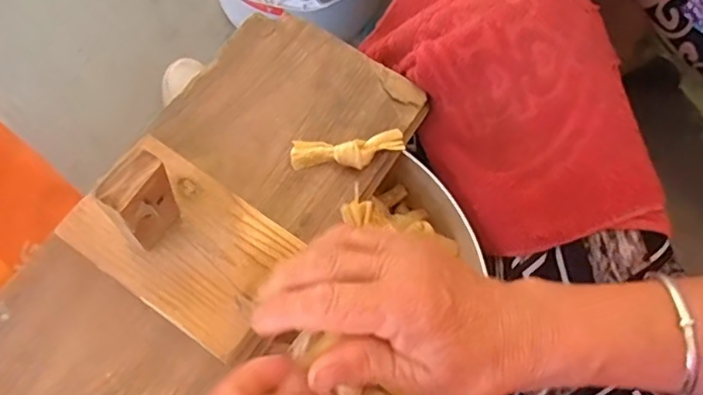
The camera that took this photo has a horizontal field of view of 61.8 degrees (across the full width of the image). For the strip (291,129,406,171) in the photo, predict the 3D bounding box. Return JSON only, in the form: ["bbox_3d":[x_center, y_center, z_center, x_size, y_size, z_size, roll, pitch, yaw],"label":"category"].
[{"bbox_3d":[-0.002,-0.033,0.424,0.081,0.016,0.025,-6,69,-7],"label":"strip"}]

